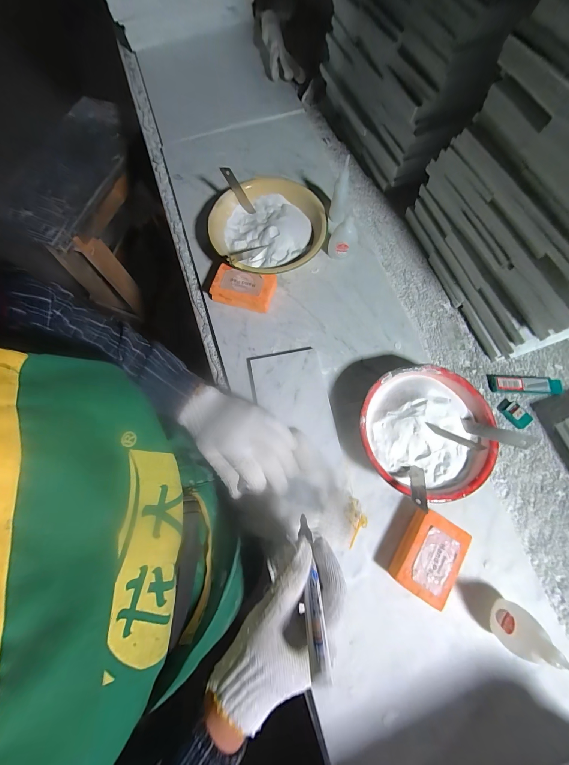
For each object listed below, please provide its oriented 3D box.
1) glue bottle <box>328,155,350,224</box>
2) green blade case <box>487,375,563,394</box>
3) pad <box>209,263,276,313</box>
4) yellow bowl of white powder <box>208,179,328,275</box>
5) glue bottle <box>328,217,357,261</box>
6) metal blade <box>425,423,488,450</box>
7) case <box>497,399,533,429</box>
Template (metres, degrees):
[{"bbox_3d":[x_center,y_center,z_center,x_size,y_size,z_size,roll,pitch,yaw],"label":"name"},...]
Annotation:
[{"bbox_3d":[0.094,-0.317,0.466,0.024,0.098,0.021,36,75,9],"label":"glue bottle"},{"bbox_3d":[0.364,0.003,0.422,0.098,0.012,0.026,4,73,0],"label":"green blade case"},{"bbox_3d":[-0.065,-0.148,0.449,0.093,0.038,0.050,16,73,3],"label":"pad"},{"bbox_3d":[-0.029,-0.250,0.471,0.182,0.060,0.171,0,73,-2],"label":"yellow bowl of white powder"},{"bbox_3d":[0.098,-0.234,0.450,0.045,0.090,0.031,17,73,4],"label":"glue bottle"},{"bbox_3d":[0.204,0.066,0.336,0.062,0.010,0.006,26,71,39],"label":"metal blade"},{"bbox_3d":[0.337,0.047,0.409,0.030,0.011,0.045,-36,77,-11],"label":"case"}]

